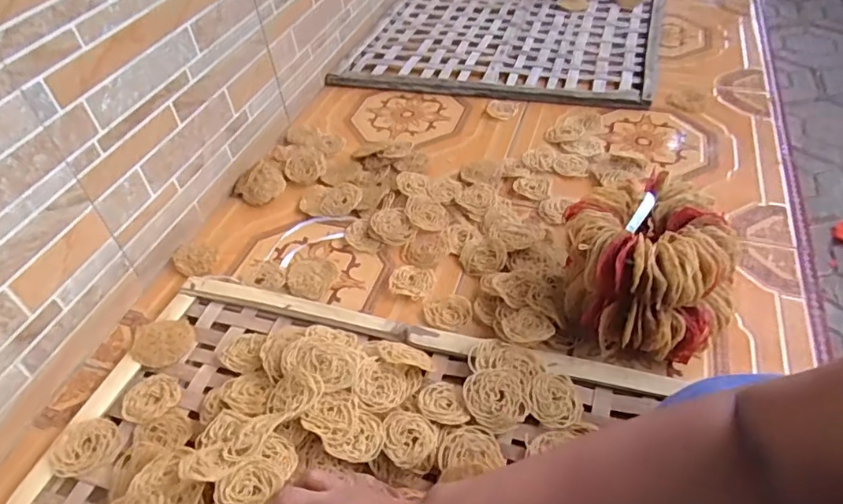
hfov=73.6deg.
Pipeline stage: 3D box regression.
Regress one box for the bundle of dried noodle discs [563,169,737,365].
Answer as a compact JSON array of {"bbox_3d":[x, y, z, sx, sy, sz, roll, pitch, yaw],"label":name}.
[{"bbox_3d":[0.243,0.017,0.615,0.175,0.133,0.165,15,48,23],"label":"bundle of dried noodle discs"}]

